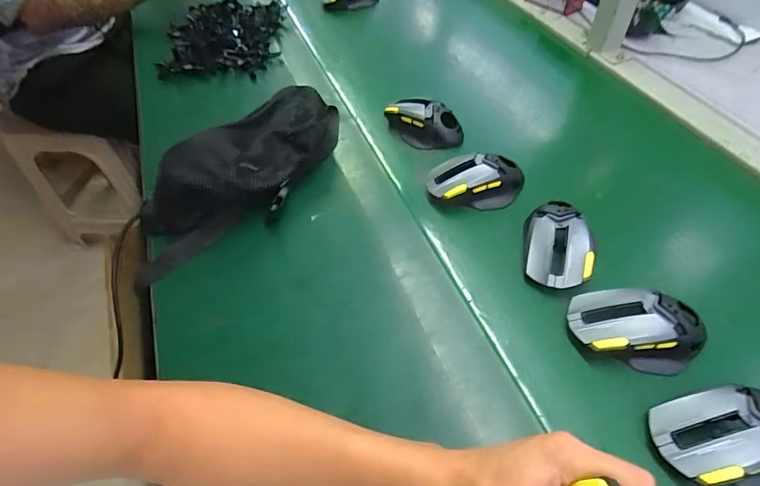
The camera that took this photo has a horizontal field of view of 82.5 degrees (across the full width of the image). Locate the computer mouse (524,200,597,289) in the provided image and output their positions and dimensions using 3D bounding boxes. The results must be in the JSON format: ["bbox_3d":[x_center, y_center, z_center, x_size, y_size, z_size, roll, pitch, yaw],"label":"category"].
[{"bbox_3d":[0.185,0.001,0.455,0.062,0.036,0.098,4,51,12],"label":"computer mouse"}]

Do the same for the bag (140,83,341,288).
[{"bbox_3d":[-0.161,-0.094,0.528,0.309,0.080,0.125,-39,58,-21],"label":"bag"}]

